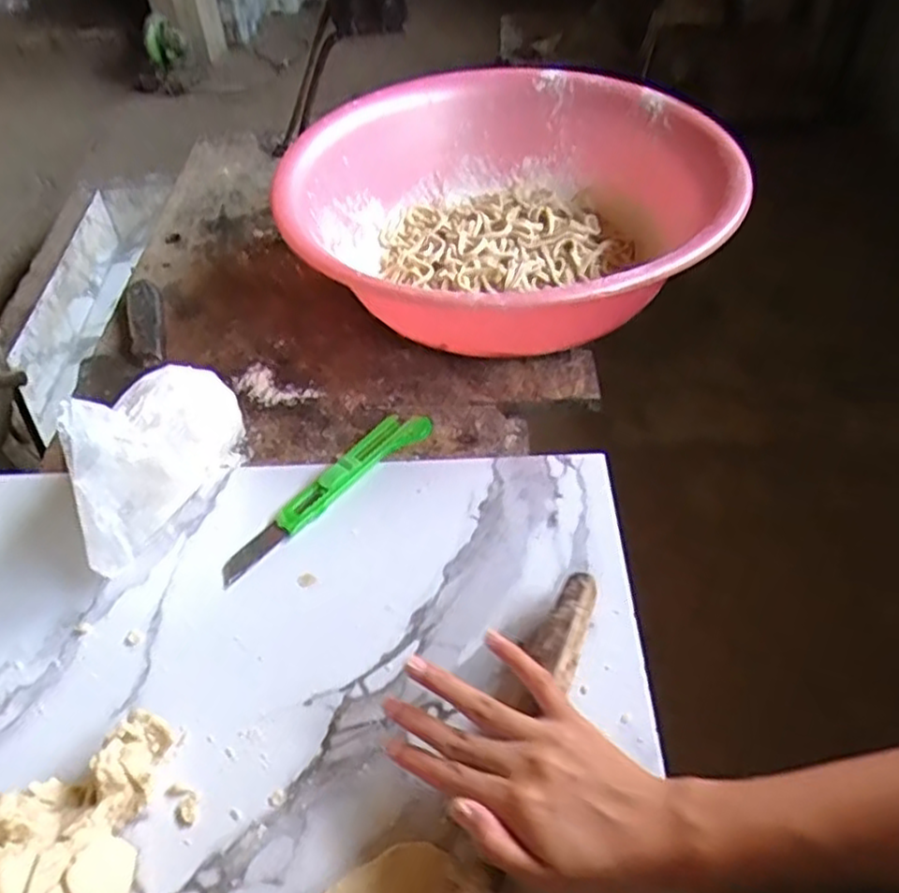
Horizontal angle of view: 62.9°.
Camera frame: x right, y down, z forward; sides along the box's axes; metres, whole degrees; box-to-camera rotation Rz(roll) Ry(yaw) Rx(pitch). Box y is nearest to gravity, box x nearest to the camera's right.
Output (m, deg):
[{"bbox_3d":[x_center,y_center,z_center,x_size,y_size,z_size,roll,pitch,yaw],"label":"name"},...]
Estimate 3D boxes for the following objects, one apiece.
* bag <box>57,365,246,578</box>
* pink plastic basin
[{"bbox_3d":[-0.205,-0.001,0.519,0.065,0.122,0.165,2,46,4],"label":"bag"},{"bbox_3d":[0.053,-0.215,0.700,0.388,0.126,0.394,-1,46,1],"label":"pink plastic basin"}]

